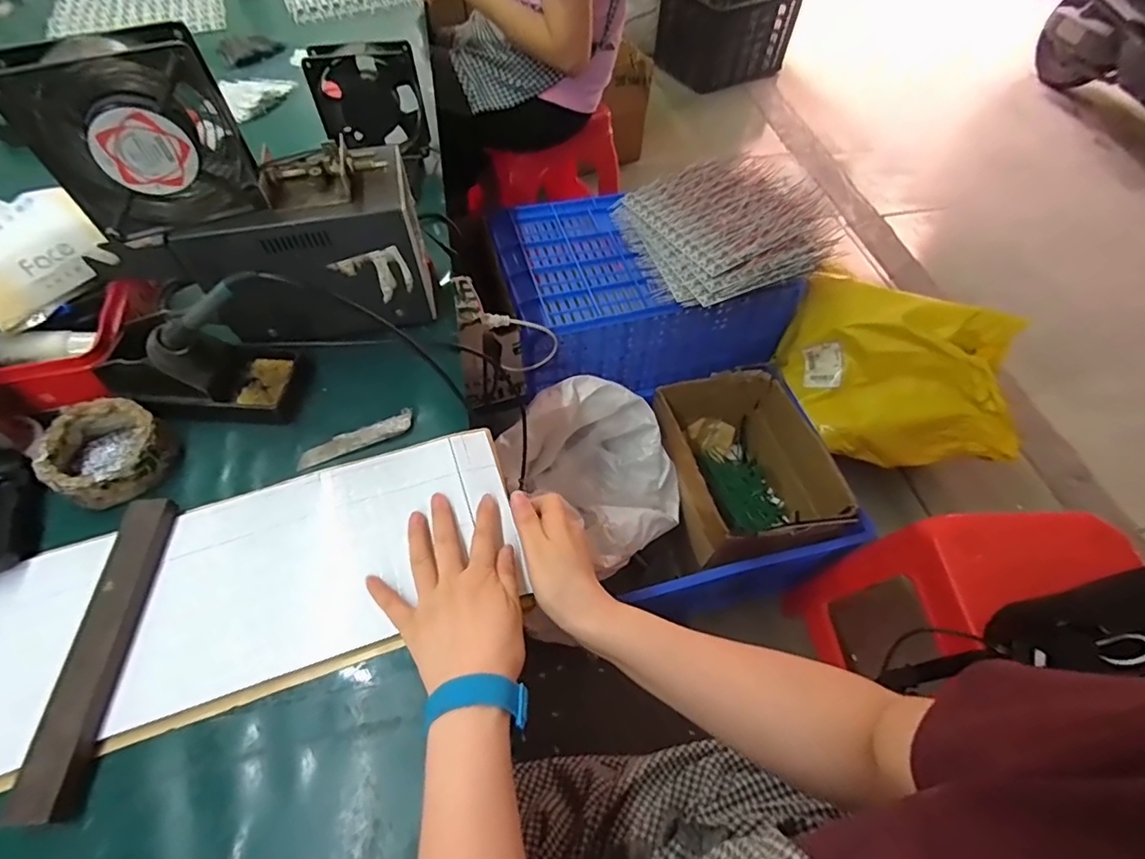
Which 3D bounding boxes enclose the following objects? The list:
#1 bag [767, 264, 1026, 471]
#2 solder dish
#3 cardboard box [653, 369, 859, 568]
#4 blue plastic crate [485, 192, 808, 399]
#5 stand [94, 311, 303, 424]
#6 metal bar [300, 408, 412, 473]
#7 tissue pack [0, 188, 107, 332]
[{"bbox_3d":[0.640,-0.097,1.073,0.478,0.273,0.243,37,62,21],"label":"bag"},{"bbox_3d":[-0.387,0.017,0.457,0.090,0.038,0.082,1,56,-1],"label":"solder dish"},{"bbox_3d":[0.332,0.097,1.107,0.291,0.246,0.368,-15,57,-12],"label":"cardboard box"},{"bbox_3d":[0.125,-0.297,1.179,0.559,0.235,0.415,-19,58,-14],"label":"blue plastic crate"},{"bbox_3d":[-0.328,-0.054,0.484,0.150,0.077,0.072,-2,56,-3],"label":"stand"},{"bbox_3d":[-0.191,0.009,0.485,0.101,0.004,0.019,-24,74,-15],"label":"metal bar"},{"bbox_3d":[-0.481,-0.152,0.473,0.075,0.064,0.114,39,63,22],"label":"tissue pack"}]

